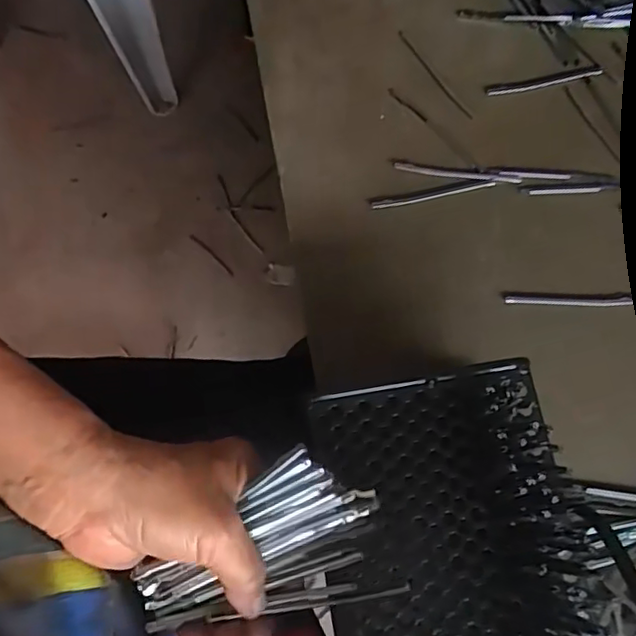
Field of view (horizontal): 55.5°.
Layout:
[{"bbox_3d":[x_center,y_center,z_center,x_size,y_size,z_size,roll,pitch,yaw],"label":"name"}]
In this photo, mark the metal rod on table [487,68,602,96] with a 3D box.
[{"bbox_3d":[0.204,-0.212,0.543,0.109,0.004,0.009,-12,73,-3],"label":"metal rod on table"}]

